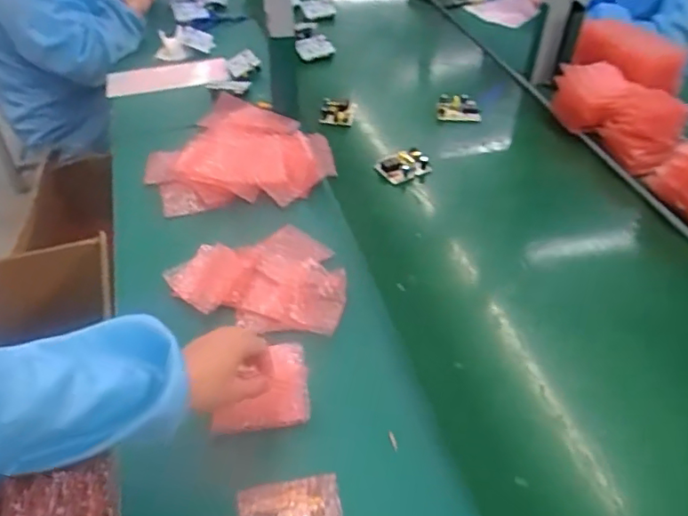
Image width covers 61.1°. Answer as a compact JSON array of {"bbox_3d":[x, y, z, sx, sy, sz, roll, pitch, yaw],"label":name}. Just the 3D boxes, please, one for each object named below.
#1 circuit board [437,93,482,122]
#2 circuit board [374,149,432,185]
[{"bbox_3d":[0.227,-0.291,1.136,0.083,0.034,0.051,11,45,11],"label":"circuit board"},{"bbox_3d":[0.105,-0.157,0.994,0.086,0.027,0.051,-16,46,-17],"label":"circuit board"}]

